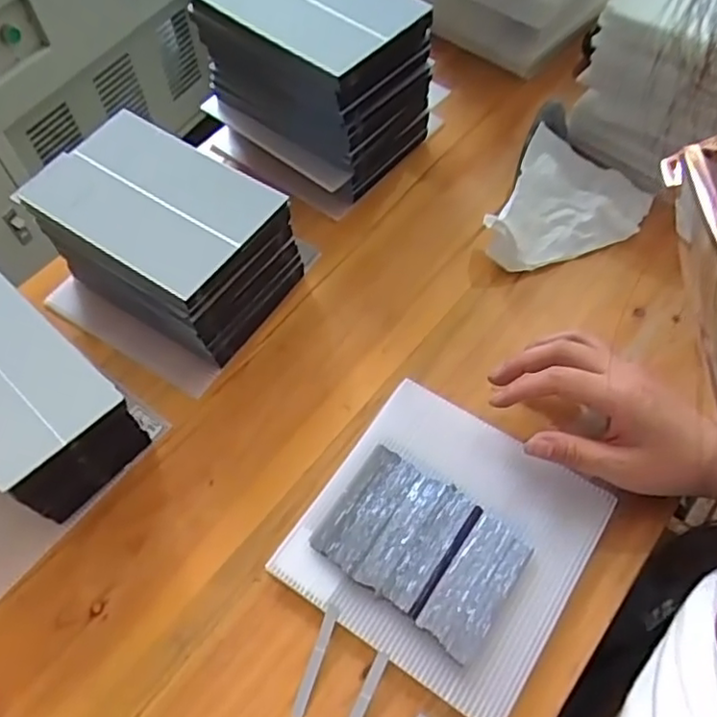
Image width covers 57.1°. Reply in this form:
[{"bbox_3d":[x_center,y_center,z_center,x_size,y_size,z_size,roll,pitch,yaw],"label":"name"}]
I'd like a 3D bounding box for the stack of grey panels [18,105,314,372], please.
[{"bbox_3d":[-0.138,-0.088,0.484,0.155,0.092,0.102,30,64,18],"label":"stack of grey panels"}]

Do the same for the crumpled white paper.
[{"bbox_3d":[0.169,-0.117,0.531,0.109,0.021,0.125,32,74,-6],"label":"crumpled white paper"}]

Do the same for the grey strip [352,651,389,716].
[{"bbox_3d":[0.001,0.197,0.370,0.007,0.004,0.062,25,72,10],"label":"grey strip"}]

